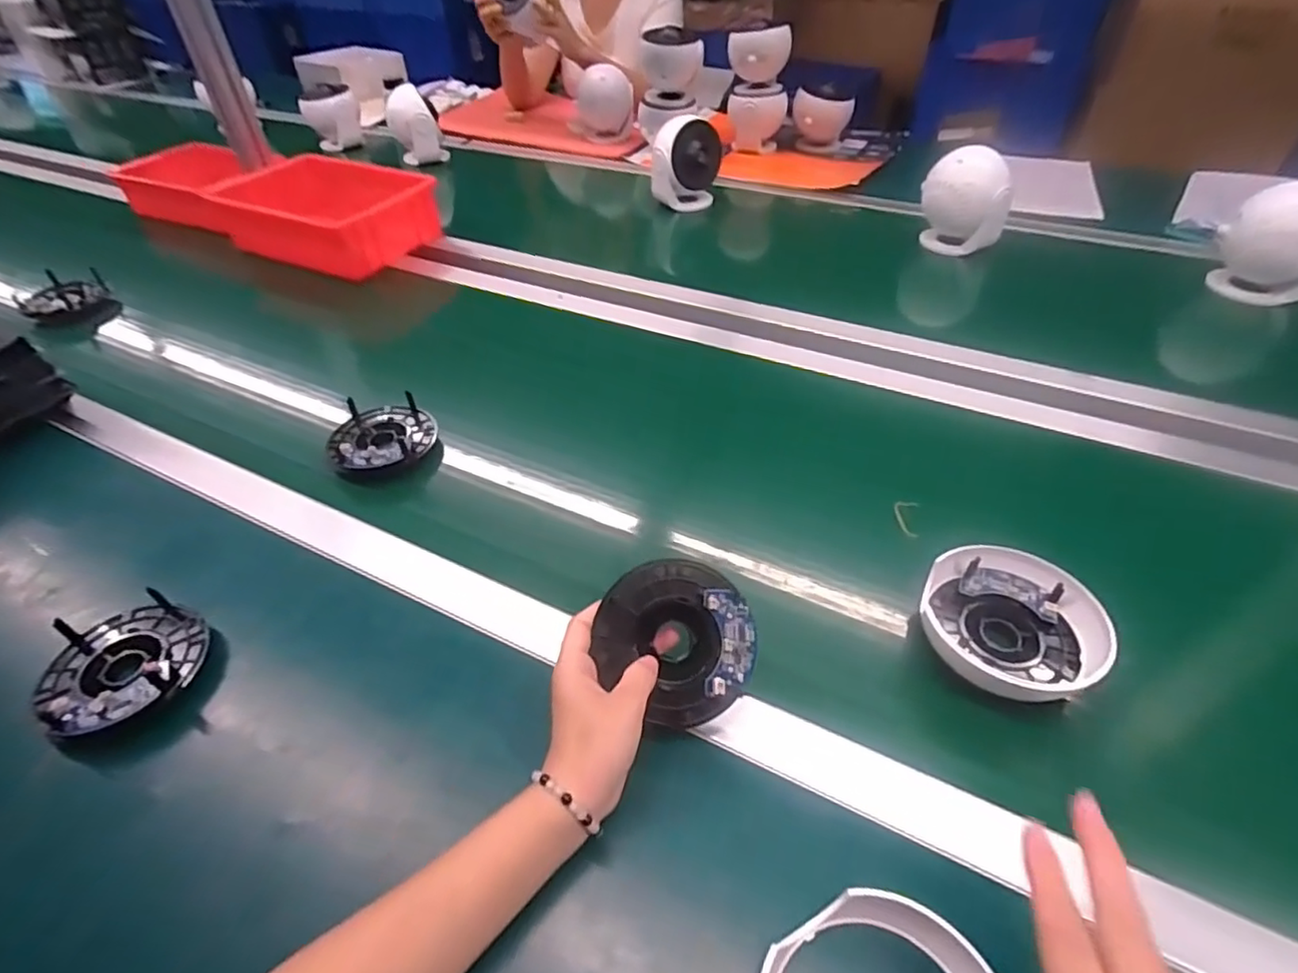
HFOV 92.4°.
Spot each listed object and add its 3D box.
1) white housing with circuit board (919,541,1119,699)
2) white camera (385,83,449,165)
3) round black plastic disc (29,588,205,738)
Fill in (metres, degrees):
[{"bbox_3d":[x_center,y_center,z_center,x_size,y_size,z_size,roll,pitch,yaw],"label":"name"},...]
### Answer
[{"bbox_3d":[0.257,0.095,0.443,0.112,0.034,0.104,-1,45,1],"label":"white housing with circuit board"},{"bbox_3d":[-0.468,-0.717,1.239,0.090,0.118,0.079,-17,47,-15],"label":"white camera"},{"bbox_3d":[-0.367,0.125,0.439,0.097,0.038,0.095,-1,45,1],"label":"round black plastic disc"}]

